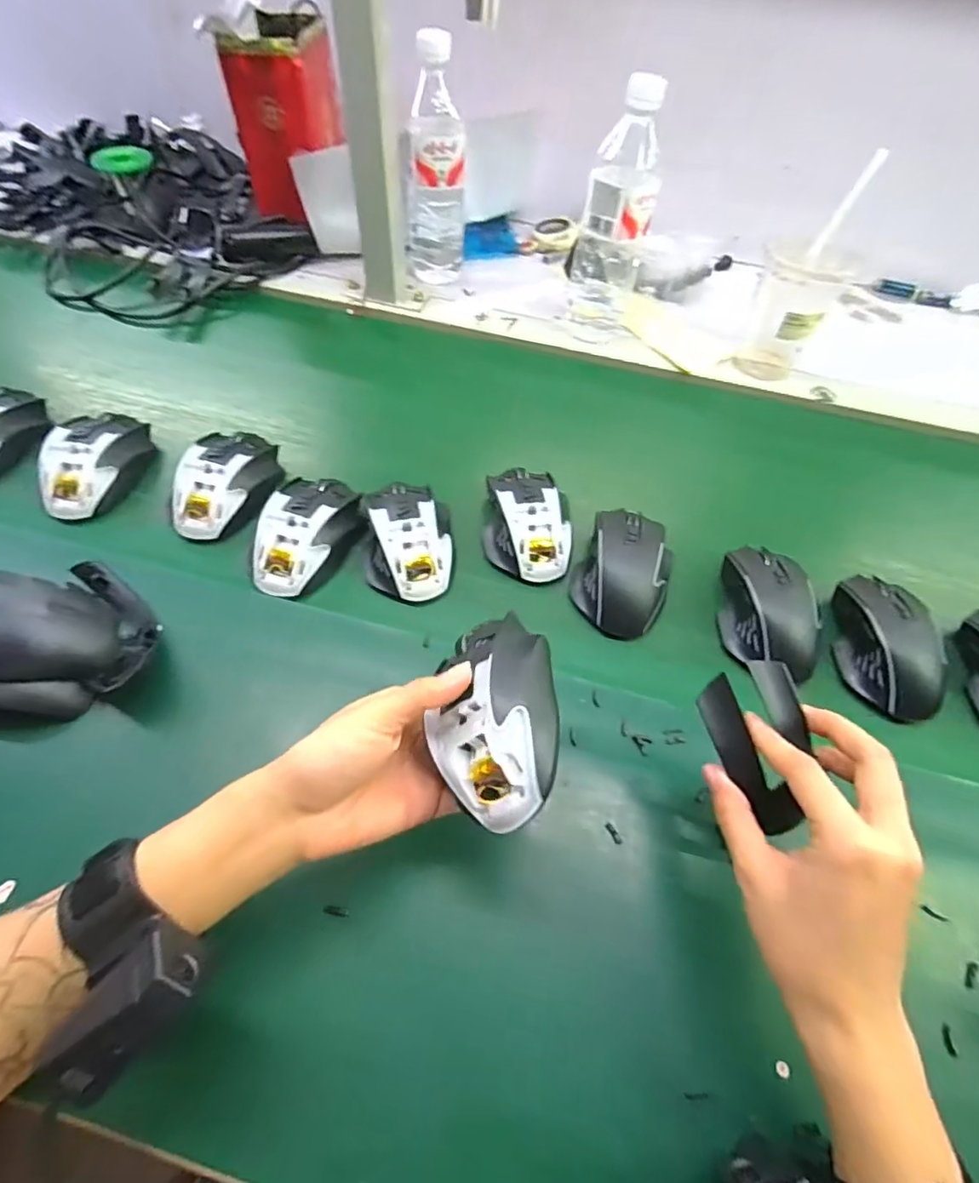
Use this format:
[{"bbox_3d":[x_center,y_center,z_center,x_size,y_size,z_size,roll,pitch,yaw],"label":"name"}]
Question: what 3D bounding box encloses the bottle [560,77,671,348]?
[{"bbox_3d":[0.127,-0.371,0.591,0.067,0.224,0.057,-4,56,-7],"label":"bottle"}]

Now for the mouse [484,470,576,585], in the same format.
[{"bbox_3d":[0.033,-0.061,0.489,0.070,0.035,0.102,4,56,-2],"label":"mouse"}]

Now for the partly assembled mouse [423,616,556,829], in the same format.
[{"bbox_3d":[0.003,0.060,0.299,0.061,0.032,0.108,4,56,-1],"label":"partly assembled mouse"}]

